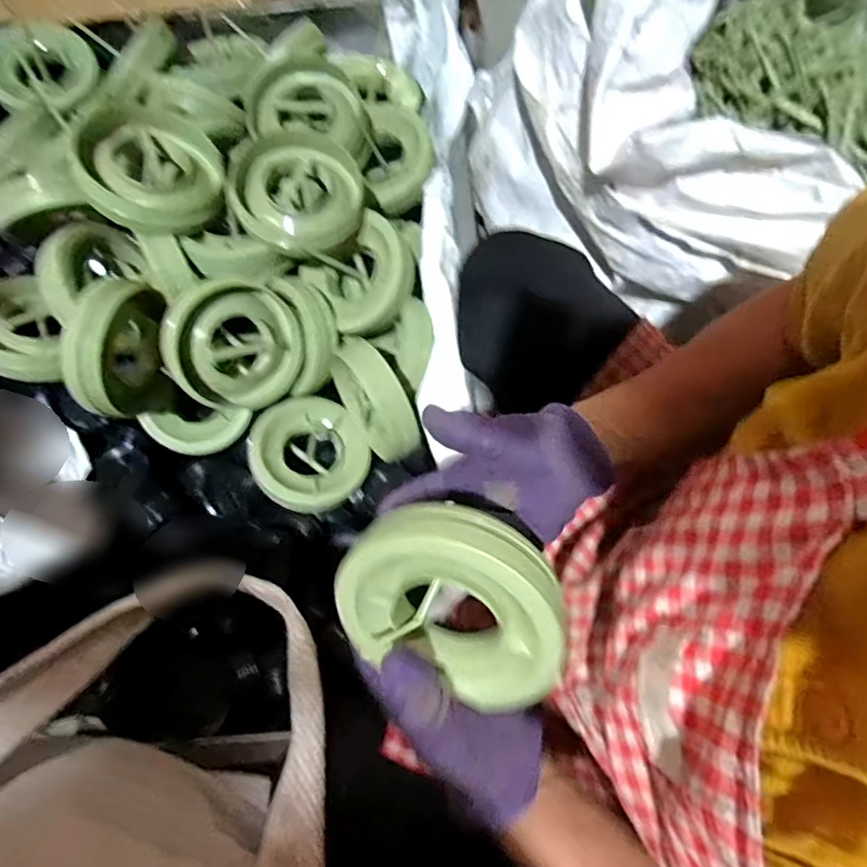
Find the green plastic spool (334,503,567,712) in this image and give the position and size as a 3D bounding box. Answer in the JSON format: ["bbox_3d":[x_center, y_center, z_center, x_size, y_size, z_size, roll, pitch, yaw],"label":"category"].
[{"bbox_3d":[0.012,0.099,0.315,0.132,0.114,0.033,20,35,8],"label":"green plastic spool"}]

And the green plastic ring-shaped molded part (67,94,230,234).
[{"bbox_3d":[-0.281,-0.268,0.533,0.128,0.031,0.144,33,58,-19],"label":"green plastic ring-shaped molded part"}]

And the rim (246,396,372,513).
[{"bbox_3d":[-0.146,0.031,0.628,0.134,0.045,0.134,6,61,-11],"label":"rim"}]

